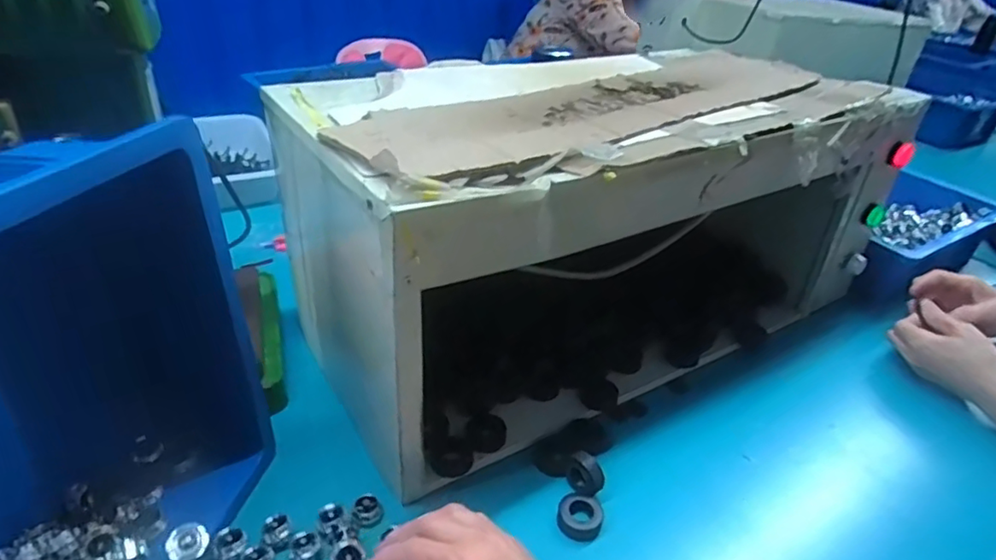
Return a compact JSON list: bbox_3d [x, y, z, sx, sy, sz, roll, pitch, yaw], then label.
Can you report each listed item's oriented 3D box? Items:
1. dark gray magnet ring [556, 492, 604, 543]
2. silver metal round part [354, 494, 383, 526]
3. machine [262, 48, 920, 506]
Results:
[{"bbox_3d":[0.067,0.194,0.488,0.036,0.020,0.033,5,33,-3],"label":"dark gray magnet ring"},{"bbox_3d":[-0.104,0.185,0.479,0.022,0.012,0.020,-1,34,-12],"label":"silver metal round part"},{"bbox_3d":[0.130,-0.084,0.686,0.661,0.266,0.303,-16,39,-31],"label":"machine"}]

